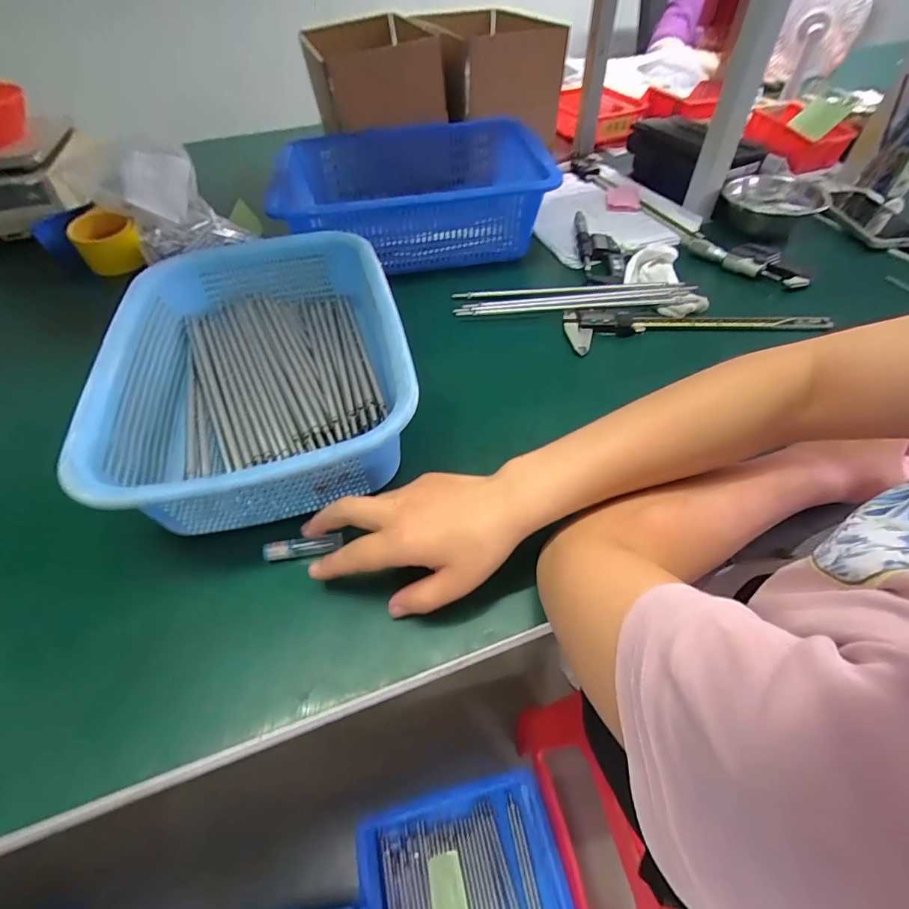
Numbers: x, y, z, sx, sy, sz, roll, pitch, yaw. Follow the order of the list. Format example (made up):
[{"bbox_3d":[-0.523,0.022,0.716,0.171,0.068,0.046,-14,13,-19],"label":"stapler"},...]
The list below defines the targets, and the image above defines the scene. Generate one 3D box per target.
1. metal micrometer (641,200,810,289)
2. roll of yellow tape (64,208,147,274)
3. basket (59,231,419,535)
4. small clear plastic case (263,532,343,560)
[{"bbox_3d":[0.339,-0.288,0.596,0.051,0.023,0.268,-25,53,-19],"label":"metal micrometer"},{"bbox_3d":[-0.476,-0.291,0.614,0.079,0.060,0.095,-33,56,-24],"label":"roll of yellow tape"},{"bbox_3d":[-0.175,-0.087,0.416,0.245,0.081,0.346,-13,50,-9],"label":"basket"},{"bbox_3d":[-0.115,0.071,0.340,0.057,0.011,0.012,-7,49,-16],"label":"small clear plastic case"}]

